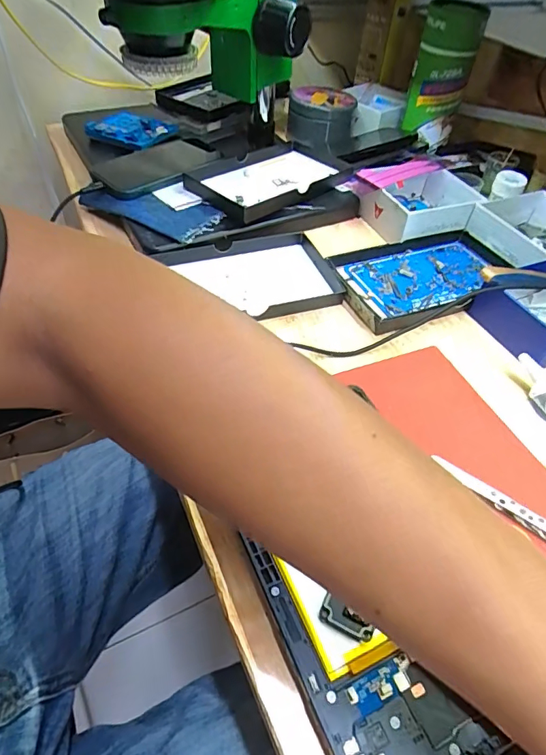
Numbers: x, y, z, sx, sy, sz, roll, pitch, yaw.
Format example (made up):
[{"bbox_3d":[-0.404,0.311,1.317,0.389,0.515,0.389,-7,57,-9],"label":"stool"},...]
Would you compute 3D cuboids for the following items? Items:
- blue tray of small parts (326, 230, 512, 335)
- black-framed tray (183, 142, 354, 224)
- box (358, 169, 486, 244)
[{"bbox_3d":[0.150,-0.099,0.434,0.179,0.017,0.105,-18,54,-19],"label":"blue tray of small parts"},{"bbox_3d":[0.003,-0.222,0.508,0.173,0.030,0.107,-31,57,-27],"label":"black-framed tray"},{"bbox_3d":[0.160,-0.190,0.490,0.106,0.037,0.092,-20,54,-20],"label":"box"}]

